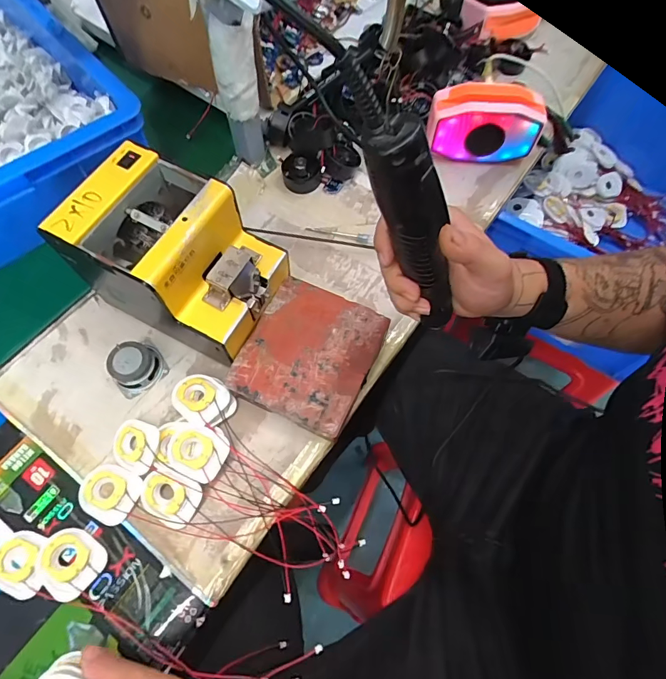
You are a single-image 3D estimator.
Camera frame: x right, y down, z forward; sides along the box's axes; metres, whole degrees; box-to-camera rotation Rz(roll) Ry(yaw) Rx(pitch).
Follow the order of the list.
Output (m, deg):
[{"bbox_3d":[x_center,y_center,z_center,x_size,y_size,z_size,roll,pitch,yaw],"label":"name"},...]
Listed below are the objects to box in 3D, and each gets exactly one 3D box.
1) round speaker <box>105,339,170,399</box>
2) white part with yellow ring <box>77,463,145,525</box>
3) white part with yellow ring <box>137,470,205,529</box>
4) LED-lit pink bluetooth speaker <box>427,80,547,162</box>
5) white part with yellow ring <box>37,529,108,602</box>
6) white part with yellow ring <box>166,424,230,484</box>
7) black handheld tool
[{"bbox_3d":[-0.219,0.028,0.454,0.052,0.028,0.053,-33,71,-15],"label":"round speaker"},{"bbox_3d":[-0.223,0.153,0.408,0.061,0.011,0.048,21,67,8],"label":"white part with yellow ring"},{"bbox_3d":[-0.160,0.153,0.399,0.062,0.011,0.046,20,88,3],"label":"white part with yellow ring"},{"bbox_3d":[0.203,-0.294,0.559,0.145,0.085,0.059,3,66,0],"label":"LED-lit pink bluetooth speaker"},{"bbox_3d":[-0.242,0.205,0.376,0.054,0.011,0.050,1,66,-1],"label":"white part with yellow ring"},{"bbox_3d":[-0.136,0.110,0.410,0.058,0.012,0.049,27,68,10],"label":"white part with yellow ring"},{"bbox_3d":[0.058,-0.075,0.281,0.033,0.220,0.028,16,64,35],"label":"black handheld tool"}]

